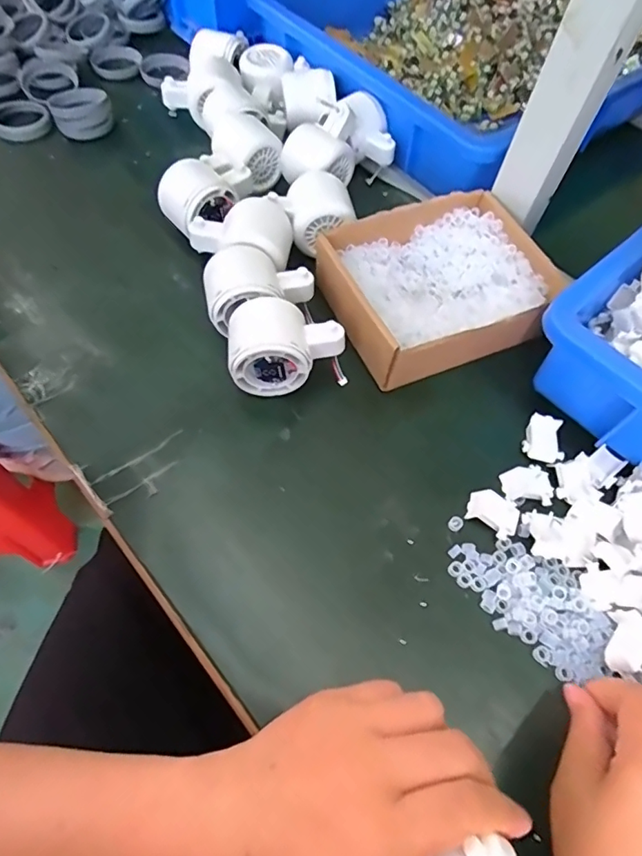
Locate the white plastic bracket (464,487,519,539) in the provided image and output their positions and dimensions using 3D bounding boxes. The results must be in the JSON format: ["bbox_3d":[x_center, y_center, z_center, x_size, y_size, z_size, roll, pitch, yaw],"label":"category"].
[{"bbox_3d":[0.119,0.057,0.345,0.035,0.005,0.029,33,63,14],"label":"white plastic bracket"}]

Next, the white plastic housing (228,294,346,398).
[{"bbox_3d":[-0.026,-0.061,0.378,0.081,0.060,0.054,-6,61,-7],"label":"white plastic housing"}]

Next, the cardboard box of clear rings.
[{"bbox_3d":[0.099,-0.116,0.420,0.181,0.052,0.144,-19,64,-14],"label":"cardboard box of clear rings"}]

